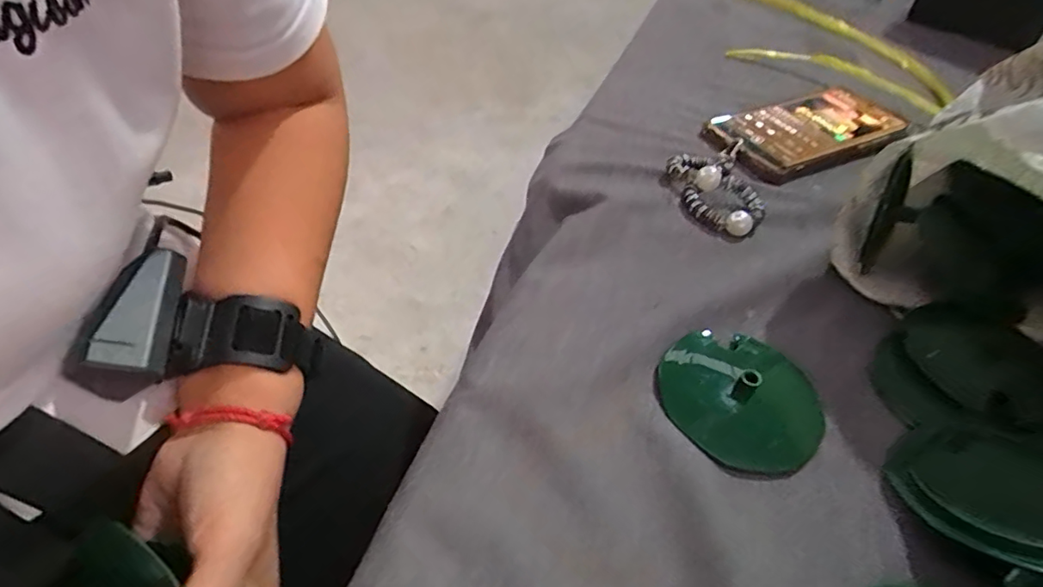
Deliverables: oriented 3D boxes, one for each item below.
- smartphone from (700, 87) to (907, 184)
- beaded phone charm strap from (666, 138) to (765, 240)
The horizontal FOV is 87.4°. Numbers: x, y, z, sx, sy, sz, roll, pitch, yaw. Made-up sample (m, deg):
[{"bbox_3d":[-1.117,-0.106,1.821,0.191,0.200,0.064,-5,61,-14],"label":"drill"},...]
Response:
[{"bbox_3d":[0.230,-0.130,0.435,0.175,0.013,0.084,-18,51,-23],"label":"smartphone"},{"bbox_3d":[0.130,-0.071,0.362,0.052,0.020,0.078,0,47,-7],"label":"beaded phone charm strap"}]

